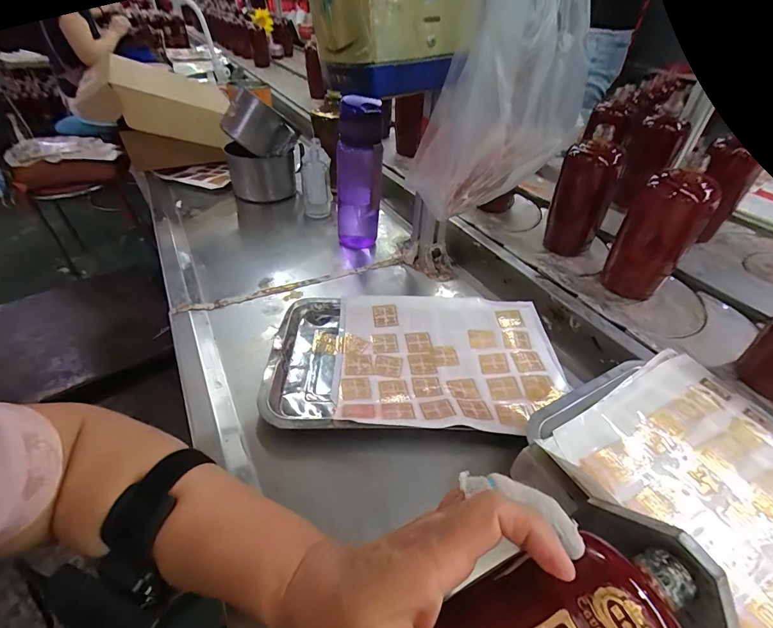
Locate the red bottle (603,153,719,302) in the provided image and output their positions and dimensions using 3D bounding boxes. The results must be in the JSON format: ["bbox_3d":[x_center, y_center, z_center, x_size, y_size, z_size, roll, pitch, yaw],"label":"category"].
[{"bbox_3d":[0.372,-0.110,0.510,0.065,0.172,0.076,-31,51,-31],"label":"red bottle"}]

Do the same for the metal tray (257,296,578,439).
[{"bbox_3d":[0.035,0.050,0.453,0.333,0.028,0.210,1,42,0],"label":"metal tray"}]

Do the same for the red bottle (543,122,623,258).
[{"bbox_3d":[0.300,-0.182,0.576,0.062,0.178,0.063,-6,42,-8],"label":"red bottle"}]

